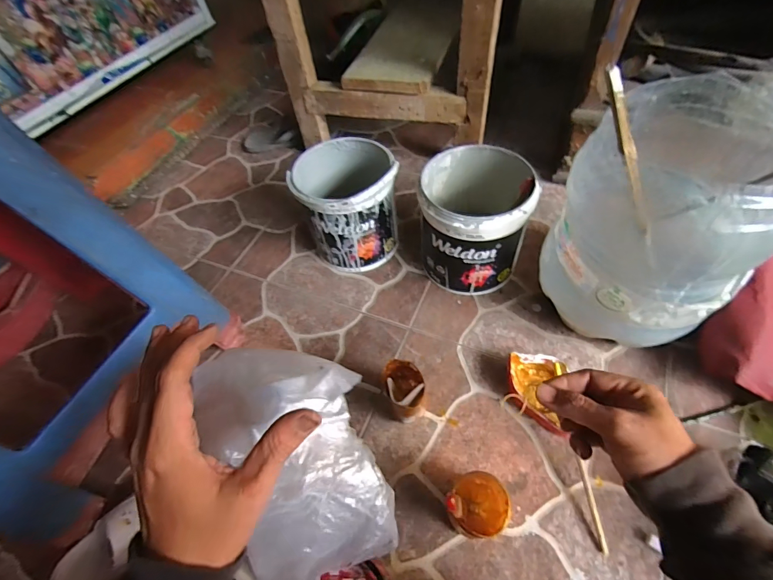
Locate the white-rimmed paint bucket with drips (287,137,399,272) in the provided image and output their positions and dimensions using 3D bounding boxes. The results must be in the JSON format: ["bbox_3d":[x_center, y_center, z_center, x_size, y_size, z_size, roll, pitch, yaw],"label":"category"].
[{"bbox_3d":[-0.072,-0.156,0.715,0.172,0.193,0.186,-5,53,6],"label":"white-rimmed paint bucket with drips"}]

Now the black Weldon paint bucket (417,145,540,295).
[{"bbox_3d":[0.149,-0.117,0.660,0.175,0.187,0.188,-3,54,5],"label":"black Weldon paint bucket"}]

